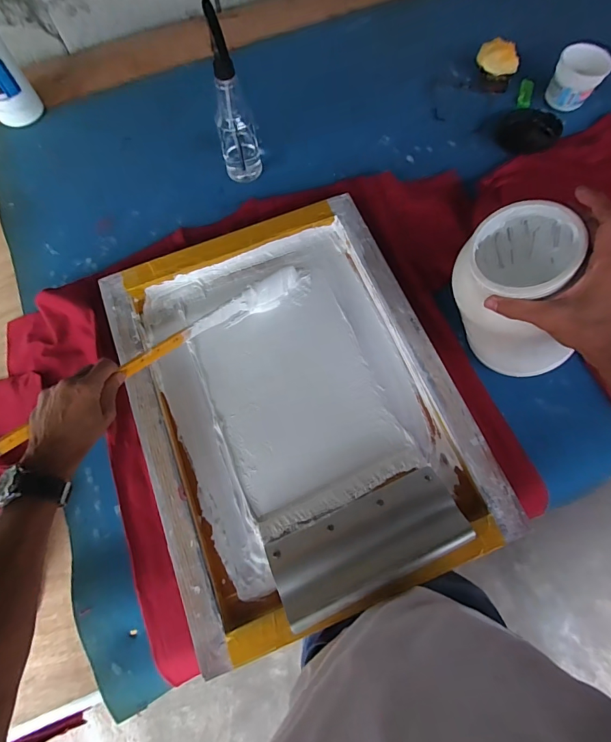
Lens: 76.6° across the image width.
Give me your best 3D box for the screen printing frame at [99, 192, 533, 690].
[{"bbox_3d":[-0.020,0.027,0.588,0.471,0.038,0.605,-22,71,-5],"label":"screen printing frame"}]

